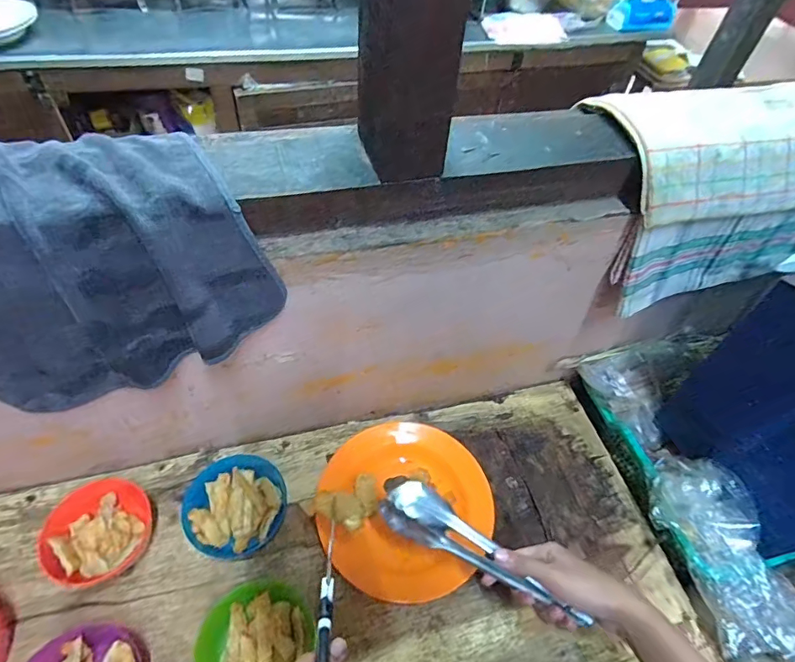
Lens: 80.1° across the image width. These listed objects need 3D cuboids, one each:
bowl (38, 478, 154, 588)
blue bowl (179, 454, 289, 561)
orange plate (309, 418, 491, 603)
[{"bbox_3d":[-0.334,0.226,0.532,0.085,0.056,0.106,27,54,15],"label":"bowl"},{"bbox_3d":[-0.194,0.208,0.571,0.112,0.038,0.110,3,54,-4],"label":"blue bowl"},{"bbox_3d":[0.005,0.214,0.590,0.204,0.026,0.209,3,54,-4],"label":"orange plate"}]

